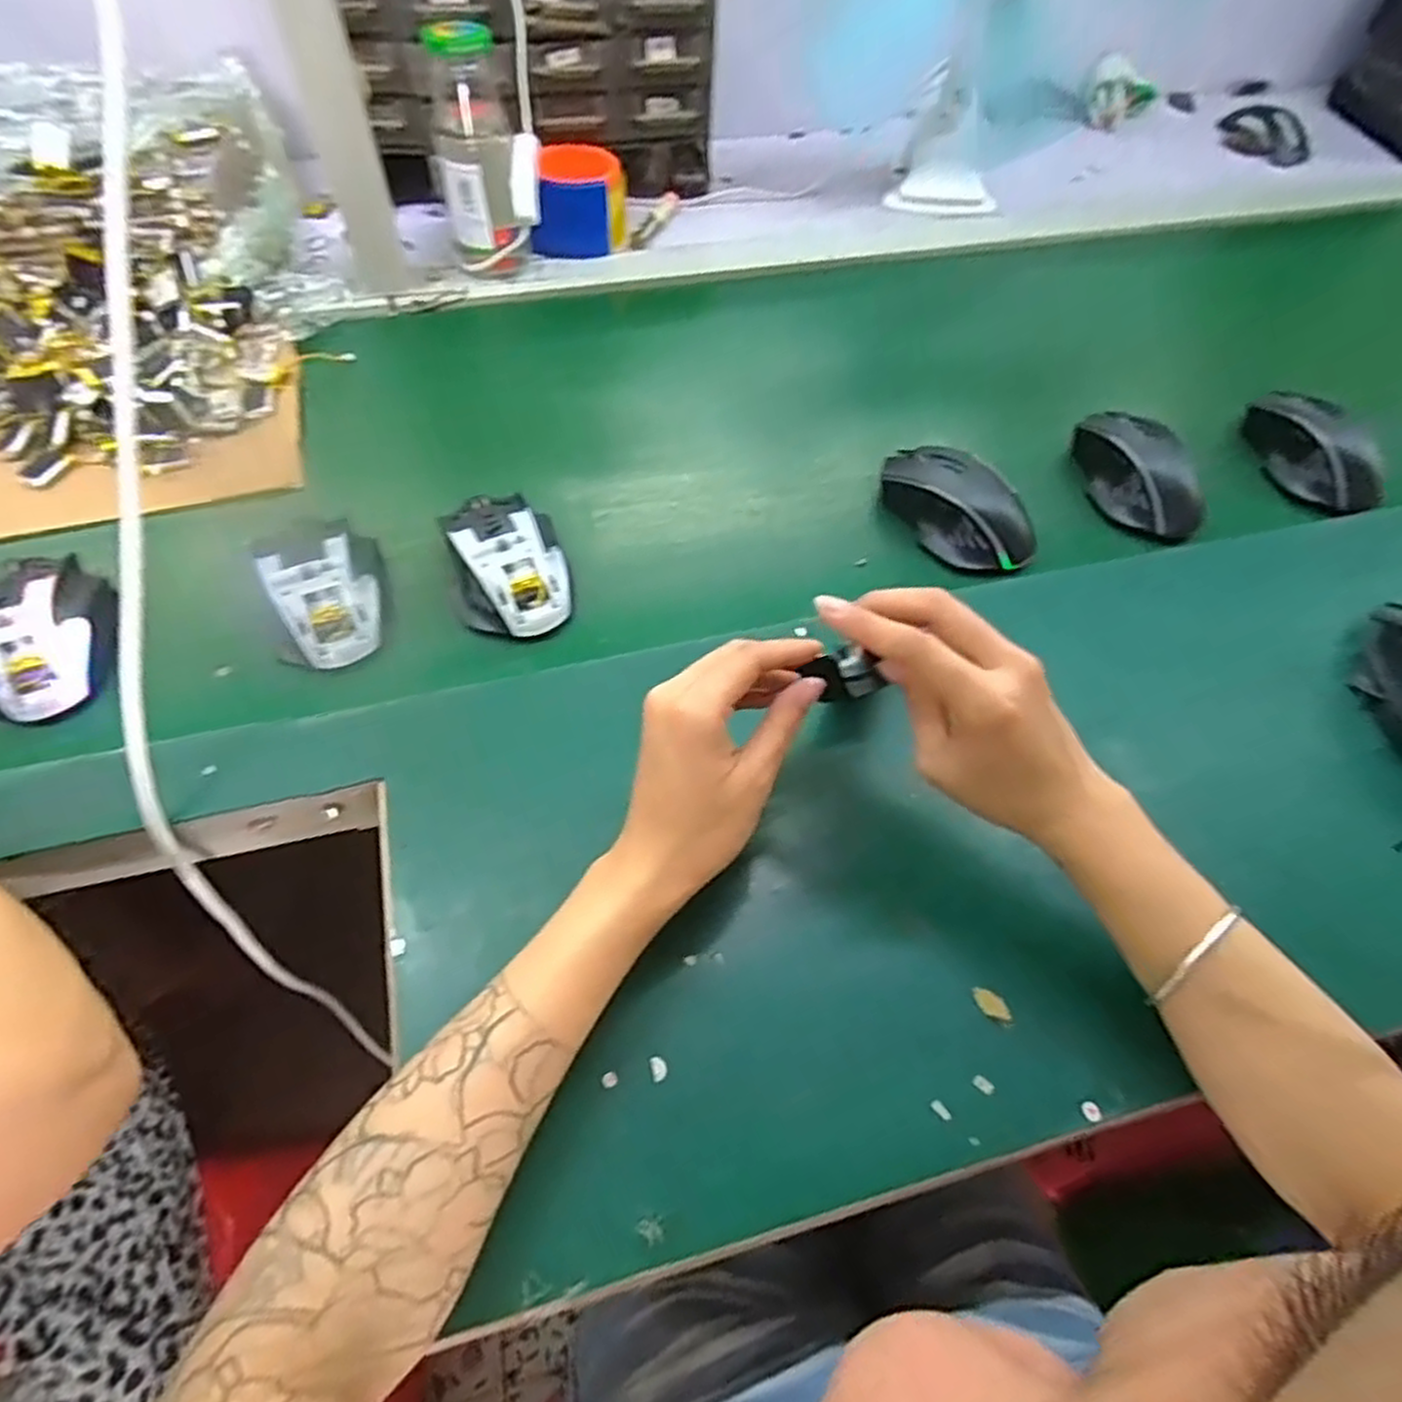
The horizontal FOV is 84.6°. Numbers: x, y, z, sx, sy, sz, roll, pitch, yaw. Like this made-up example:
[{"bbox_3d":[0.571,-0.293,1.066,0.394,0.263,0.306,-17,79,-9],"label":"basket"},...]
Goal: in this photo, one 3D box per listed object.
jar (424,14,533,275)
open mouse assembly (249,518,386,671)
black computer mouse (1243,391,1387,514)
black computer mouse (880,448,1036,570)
[{"bbox_3d":[-0.184,-0.444,0.634,0.064,0.162,0.065,-10,59,-8],"label":"jar"},{"bbox_3d":[-0.232,-0.074,0.474,0.062,0.042,0.101,-18,61,-13],"label":"open mouse assembly"},{"bbox_3d":[0.468,-0.193,0.594,0.055,0.048,0.110,-13,60,-9],"label":"black computer mouse"},{"bbox_3d":[0.177,-0.136,0.536,0.121,0.037,0.063,41,66,21],"label":"black computer mouse"}]

